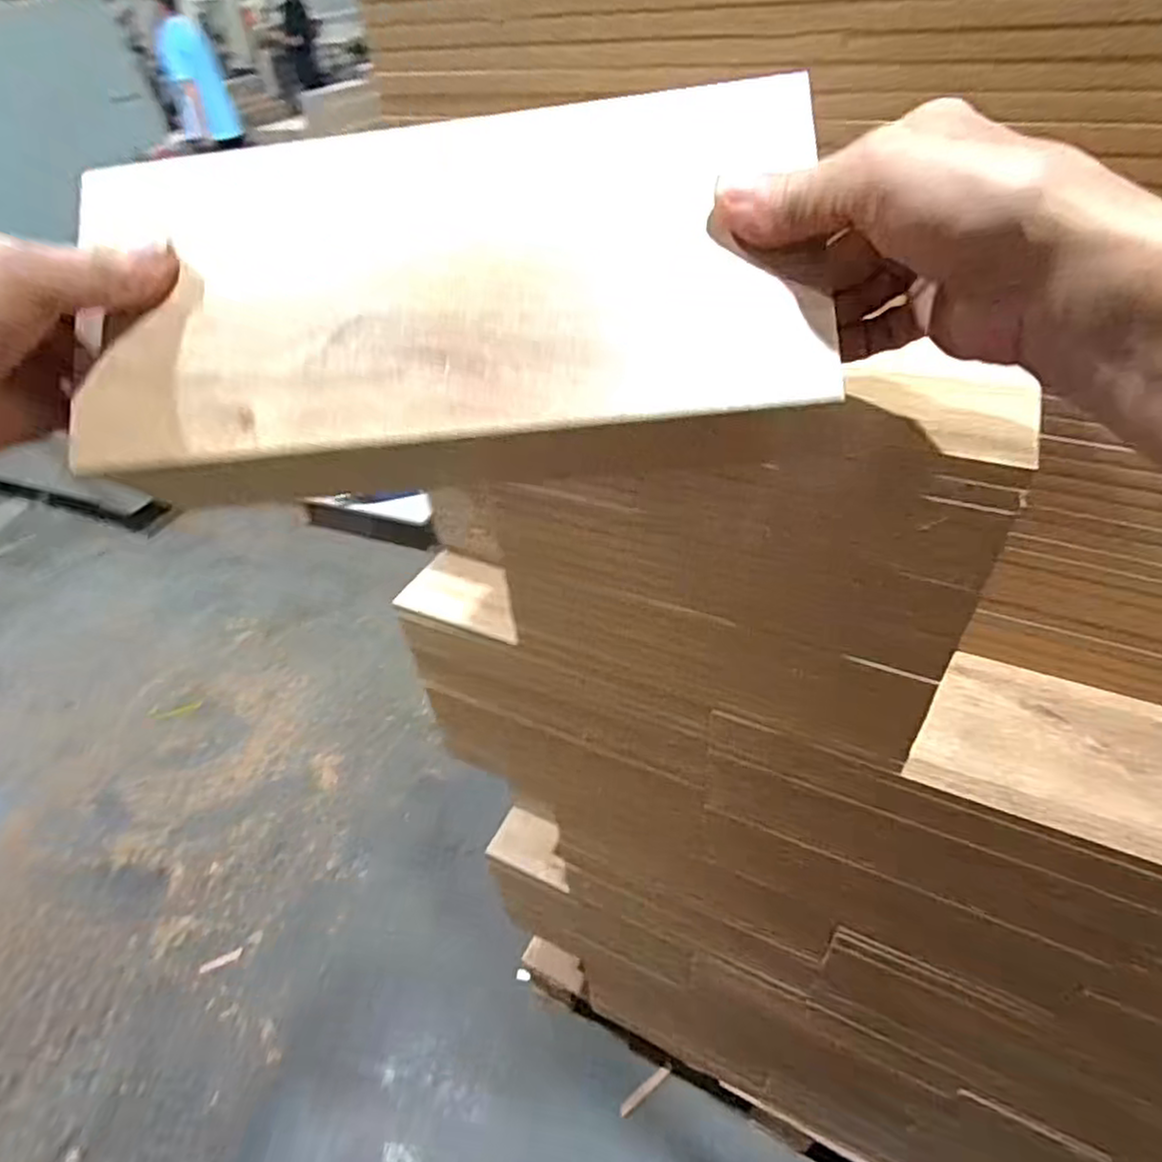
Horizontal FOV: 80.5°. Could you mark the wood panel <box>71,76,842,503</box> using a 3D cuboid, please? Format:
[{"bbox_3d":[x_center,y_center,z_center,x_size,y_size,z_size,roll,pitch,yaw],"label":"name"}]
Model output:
[{"bbox_3d":[-0.057,-0.113,0.266,0.284,0.023,0.134,-7,80,5],"label":"wood panel"}]

